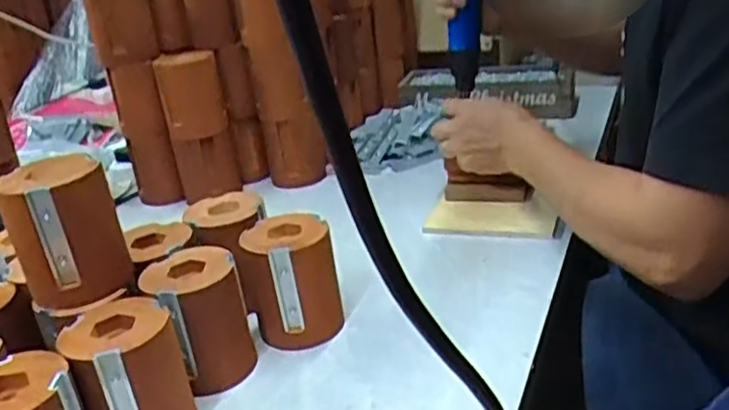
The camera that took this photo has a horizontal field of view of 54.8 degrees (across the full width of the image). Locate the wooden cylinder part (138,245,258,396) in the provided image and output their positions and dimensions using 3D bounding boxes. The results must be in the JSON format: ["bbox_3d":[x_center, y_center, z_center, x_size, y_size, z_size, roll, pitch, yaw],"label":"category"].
[{"bbox_3d":[-0.137,0.095,0.591,0.076,0.102,0.084,-11,25,-11],"label":"wooden cylinder part"}]

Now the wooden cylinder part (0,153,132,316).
[{"bbox_3d":[-0.231,0.021,0.548,0.078,0.102,0.075,-15,26,-20],"label":"wooden cylinder part"}]

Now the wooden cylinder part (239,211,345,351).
[{"bbox_3d":[-0.065,0.066,0.627,0.081,0.107,0.066,-9,24,-6],"label":"wooden cylinder part"}]

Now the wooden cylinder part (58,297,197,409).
[{"bbox_3d":[-0.172,0.132,0.528,0.079,0.101,0.070,-15,26,-20],"label":"wooden cylinder part"}]

